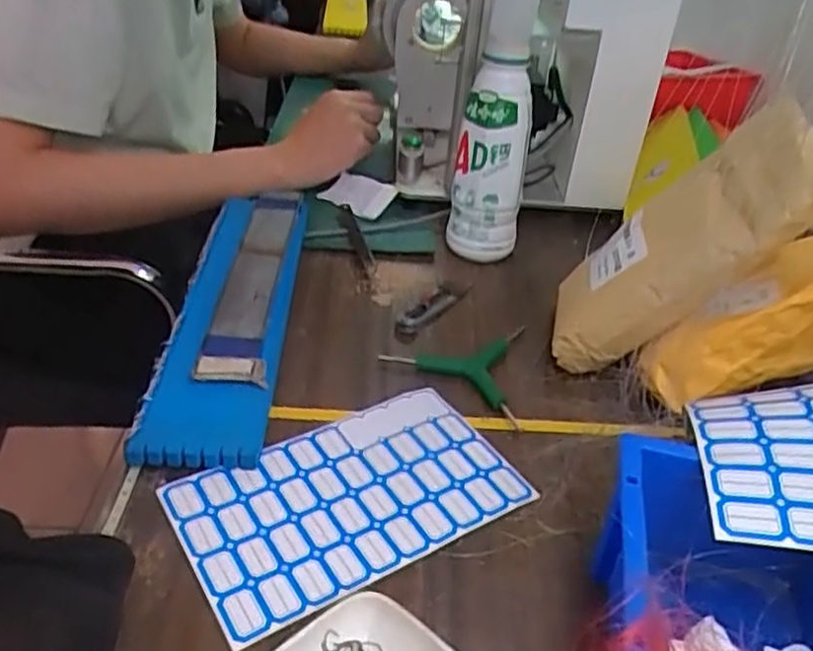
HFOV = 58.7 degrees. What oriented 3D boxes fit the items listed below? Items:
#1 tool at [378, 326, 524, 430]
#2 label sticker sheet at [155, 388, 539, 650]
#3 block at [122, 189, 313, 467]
[{"bbox_3d":[0.035,0.024,0.550,0.105,0.018,0.109,7,34,3],"label":"tool"},{"bbox_3d":[-0.033,0.102,0.437,0.197,0.006,0.118,-18,40,-30],"label":"label sticker sheet"},{"bbox_3d":[-0.134,-0.022,0.567,0.087,0.024,0.328,-4,39,0],"label":"block"}]

